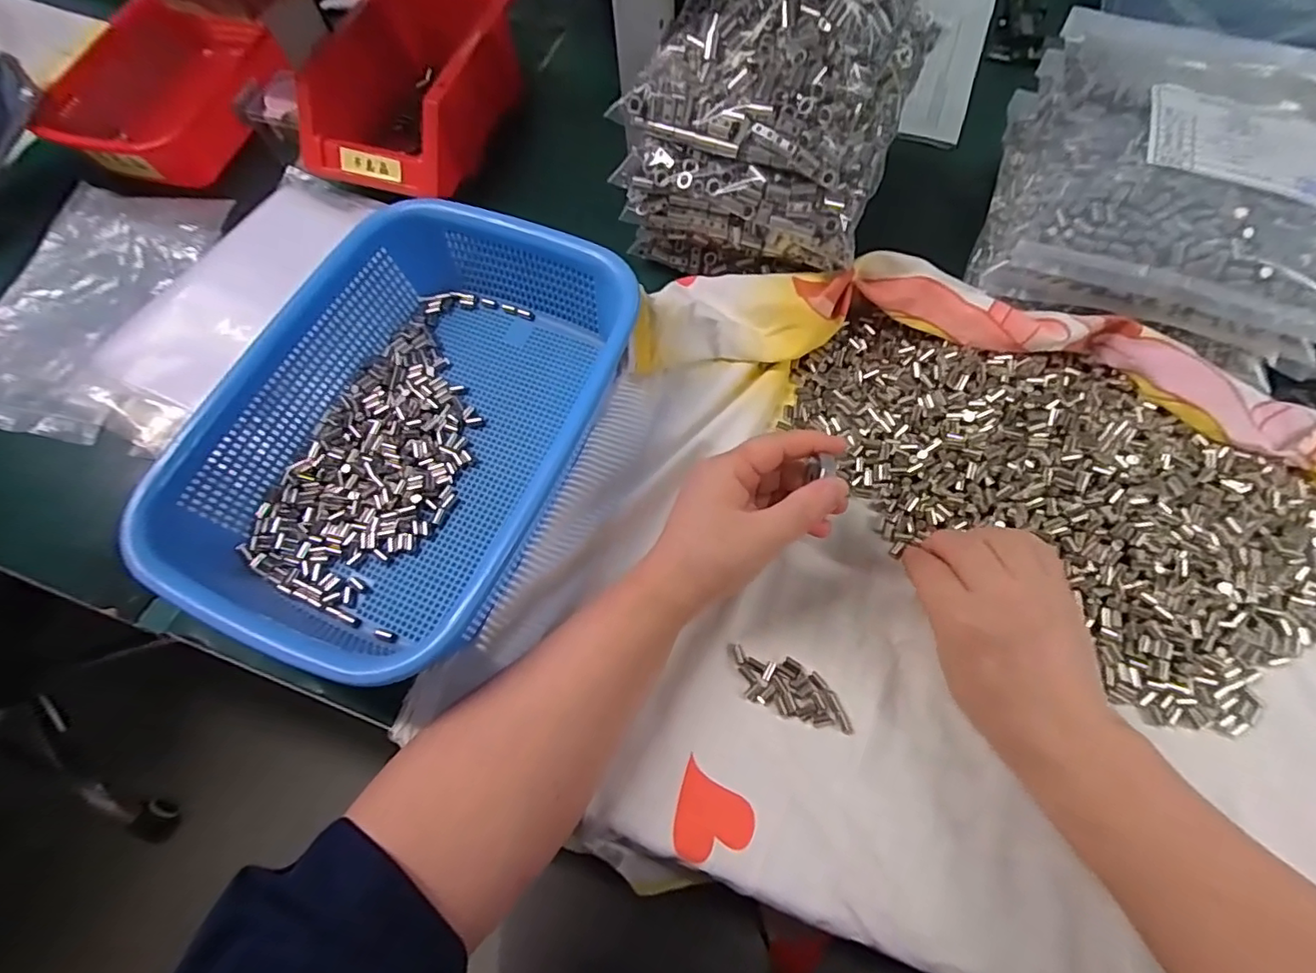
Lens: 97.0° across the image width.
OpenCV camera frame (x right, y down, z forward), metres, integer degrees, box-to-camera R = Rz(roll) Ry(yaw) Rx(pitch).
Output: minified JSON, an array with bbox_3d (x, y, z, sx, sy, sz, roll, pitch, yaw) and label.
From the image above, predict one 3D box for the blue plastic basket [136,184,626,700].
[{"bbox_3d":[-0.144,-0.038,0.364,0.205,0.077,0.282,19,70,10],"label":"blue plastic basket"}]

